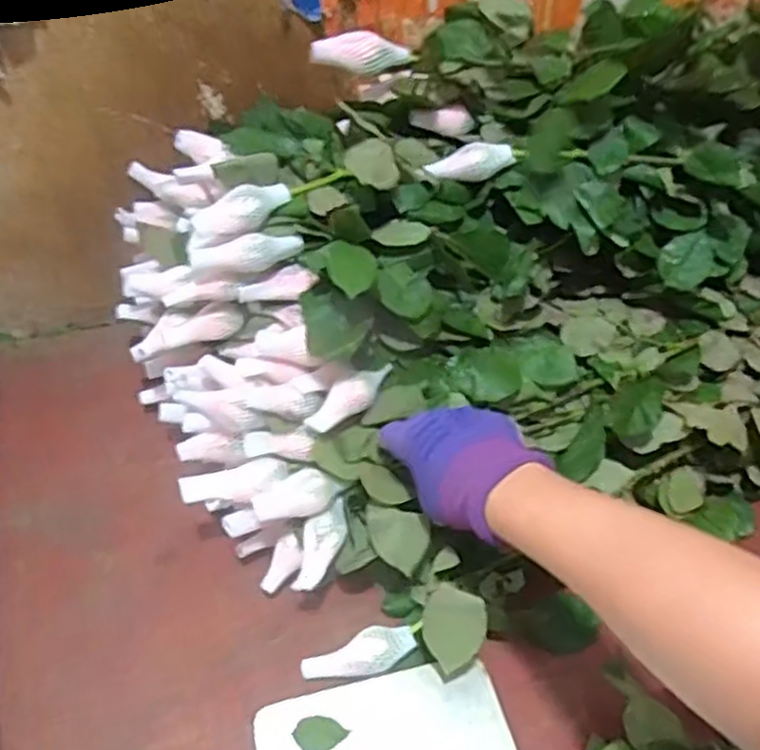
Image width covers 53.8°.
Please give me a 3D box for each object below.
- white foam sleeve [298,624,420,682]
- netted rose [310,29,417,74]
[{"bbox_3d":[-0.015,0.211,0.561,0.083,0.027,0.029,-13,49,-15],"label":"white foam sleeve"},{"bbox_3d":[-0.016,-0.279,0.645,0.088,0.025,0.026,-4,47,-7],"label":"netted rose"}]

